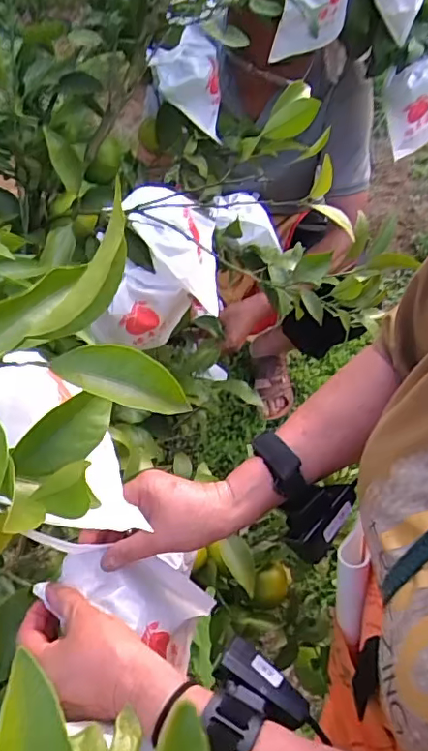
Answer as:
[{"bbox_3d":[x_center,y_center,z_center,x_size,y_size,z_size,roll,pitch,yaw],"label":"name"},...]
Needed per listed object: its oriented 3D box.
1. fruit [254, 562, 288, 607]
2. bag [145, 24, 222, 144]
[{"bbox_3d":[0.077,0.282,0.736,0.047,0.042,0.051,6,54,7],"label":"fruit"},{"bbox_3d":[-0.023,-0.383,0.726,0.055,0.168,0.086,26,87,20],"label":"bag"}]

